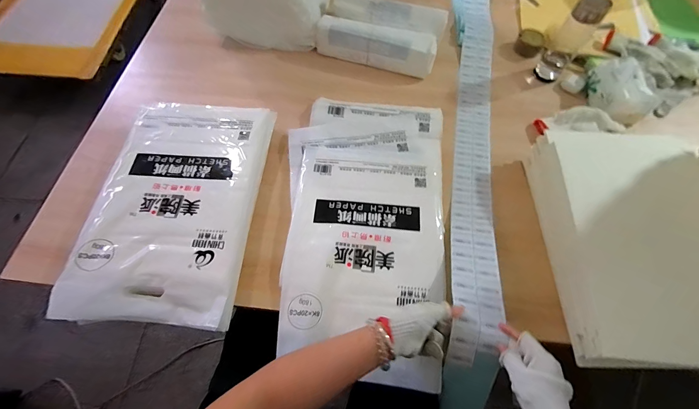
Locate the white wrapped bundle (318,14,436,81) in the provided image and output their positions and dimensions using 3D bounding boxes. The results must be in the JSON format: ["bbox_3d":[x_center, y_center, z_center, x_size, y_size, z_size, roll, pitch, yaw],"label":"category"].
[{"bbox_3d":[0.065,-0.405,0.773,0.302,0.074,0.073,17,66,8],"label":"white wrapped bundle"}]

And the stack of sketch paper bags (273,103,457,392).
[{"bbox_3d":[0.032,0.025,0.606,0.314,0.038,0.568,3,65,2],"label":"stack of sketch paper bags"}]

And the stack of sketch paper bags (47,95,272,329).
[{"bbox_3d":[-0.330,-0.010,0.594,0.292,0.036,0.451,5,65,2],"label":"stack of sketch paper bags"}]

